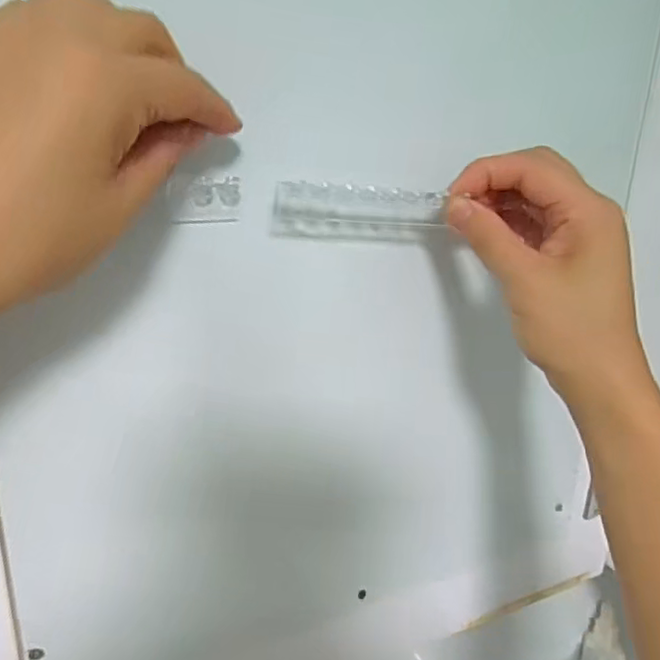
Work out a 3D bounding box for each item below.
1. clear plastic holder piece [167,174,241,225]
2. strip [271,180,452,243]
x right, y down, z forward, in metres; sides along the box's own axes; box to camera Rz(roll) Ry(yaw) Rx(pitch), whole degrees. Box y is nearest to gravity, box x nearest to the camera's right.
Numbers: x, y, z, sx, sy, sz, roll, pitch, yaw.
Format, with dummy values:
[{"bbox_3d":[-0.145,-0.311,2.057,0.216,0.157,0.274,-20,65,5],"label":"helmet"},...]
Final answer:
[{"bbox_3d":[-0.052,-0.055,0.258,0.032,0.021,0.007,-9,30,-28],"label":"clear plastic holder piece"},{"bbox_3d":[0.016,-0.057,0.298,0.093,0.027,0.010,-2,19,-26],"label":"strip"}]

